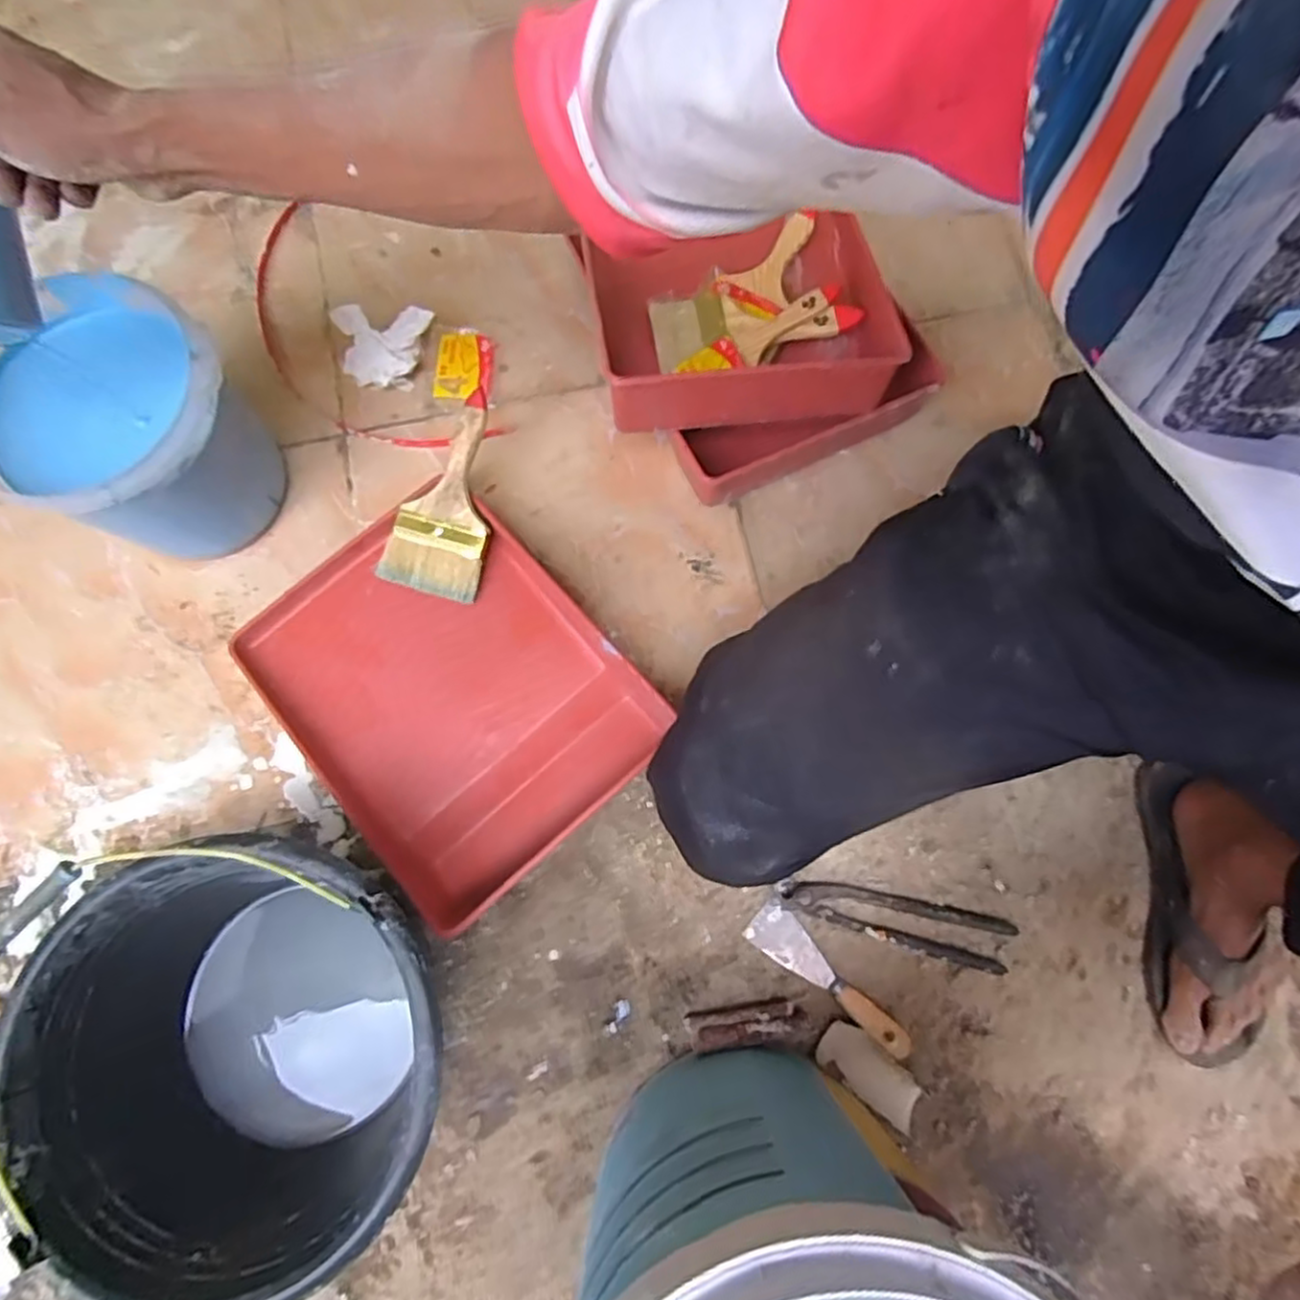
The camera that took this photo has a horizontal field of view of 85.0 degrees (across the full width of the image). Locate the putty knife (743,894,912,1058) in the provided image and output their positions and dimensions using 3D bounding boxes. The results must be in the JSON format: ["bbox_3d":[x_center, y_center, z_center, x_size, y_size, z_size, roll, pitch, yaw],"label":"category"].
[{"bbox_3d":[0.163,0.311,0.660,0.046,0.019,0.170,-43,82,-9],"label":"putty knife"}]

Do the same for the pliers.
[{"bbox_3d":[0.230,0.256,0.670,0.223,0.022,0.048,13,78,2],"label":"pliers"}]

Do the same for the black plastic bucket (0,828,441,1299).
[{"bbox_3d":[-0.298,0.301,0.574,0.291,0.196,0.288,0,78,-1],"label":"black plastic bucket"}]

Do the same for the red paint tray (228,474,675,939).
[{"bbox_3d":[-0.195,0.038,0.703,0.294,0.050,0.358,-40,81,-8],"label":"red paint tray"}]

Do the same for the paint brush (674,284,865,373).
[{"bbox_3d":[0.115,-0.305,0.687,0.177,0.035,0.034,-21,79,-5],"label":"paint brush"}]

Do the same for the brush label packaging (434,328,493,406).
[{"bbox_3d":[-0.209,-0.316,0.794,0.061,0.016,0.097,0,78,-1],"label":"brush label packaging"}]

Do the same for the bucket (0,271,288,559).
[{"bbox_3d":[-0.465,-0.196,0.676,0.182,0.195,0.205,27,79,5],"label":"bucket"}]

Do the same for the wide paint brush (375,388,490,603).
[{"bbox_3d":[-0.197,-0.151,0.697,0.090,0.020,0.194,15,91,3],"label":"wide paint brush"}]

